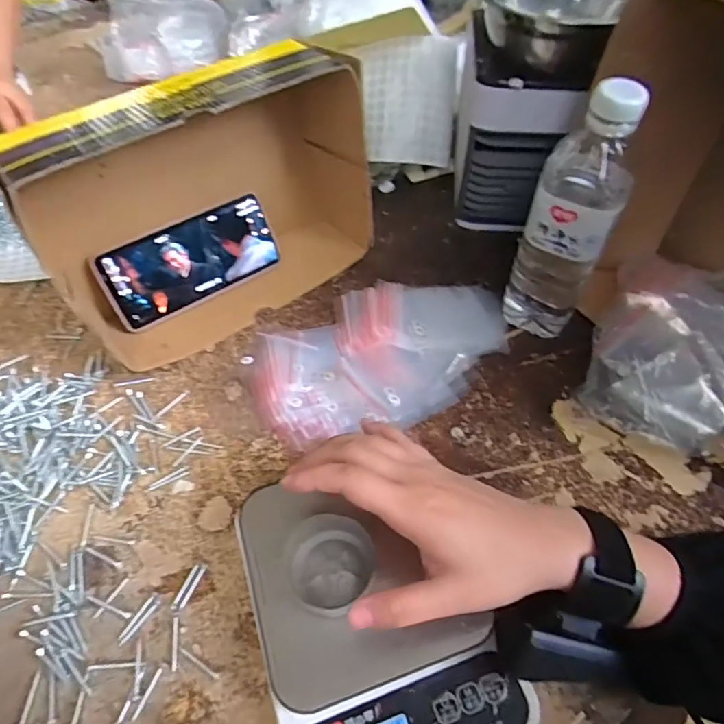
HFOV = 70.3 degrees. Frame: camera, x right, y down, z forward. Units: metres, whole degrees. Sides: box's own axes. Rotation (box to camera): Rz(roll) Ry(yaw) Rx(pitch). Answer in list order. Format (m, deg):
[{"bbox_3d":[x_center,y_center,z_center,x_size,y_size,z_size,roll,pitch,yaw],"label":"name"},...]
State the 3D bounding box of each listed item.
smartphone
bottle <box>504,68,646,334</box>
[{"bbox_3d":[-0.160,-0.096,0.490,0.163,0.075,0.005,-30,27,-19],"label":"smartphone"},{"bbox_3d":[0.163,-0.105,0.408,0.063,0.215,0.055,24,58,17],"label":"bottle"}]

